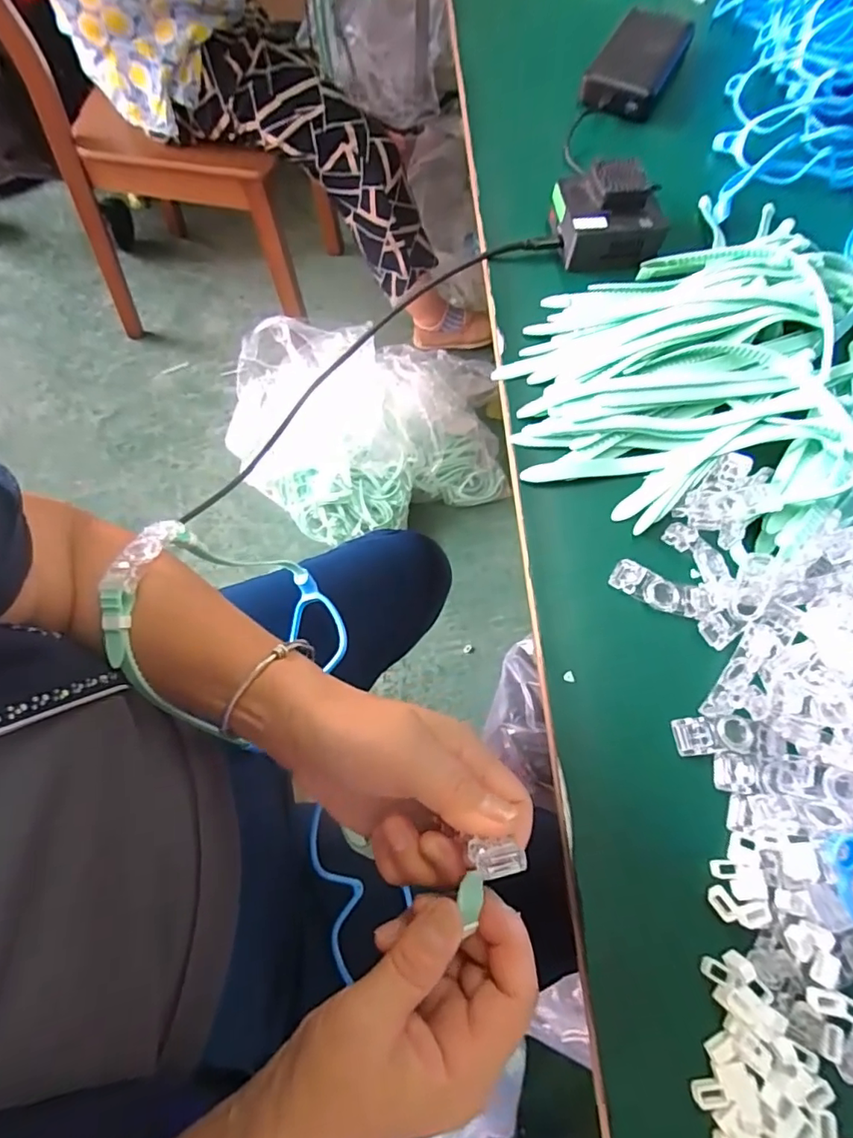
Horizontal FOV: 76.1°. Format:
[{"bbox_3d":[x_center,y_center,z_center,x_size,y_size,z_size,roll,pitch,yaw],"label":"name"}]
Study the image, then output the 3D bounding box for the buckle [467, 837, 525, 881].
[{"bbox_3d":[0.028,0.113,0.212,0.020,0.004,0.013,-10,67,-3],"label":"buckle"}]

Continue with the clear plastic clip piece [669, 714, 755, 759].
[{"bbox_3d":[0.158,0.092,0.300,0.042,0.007,0.020,-2,67,-3],"label":"clear plastic clip piece"}]

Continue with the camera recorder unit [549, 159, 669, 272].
[{"bbox_3d":[0.147,-0.287,0.440,0.079,0.041,0.071,-5,67,-5],"label":"camera recorder unit"}]

